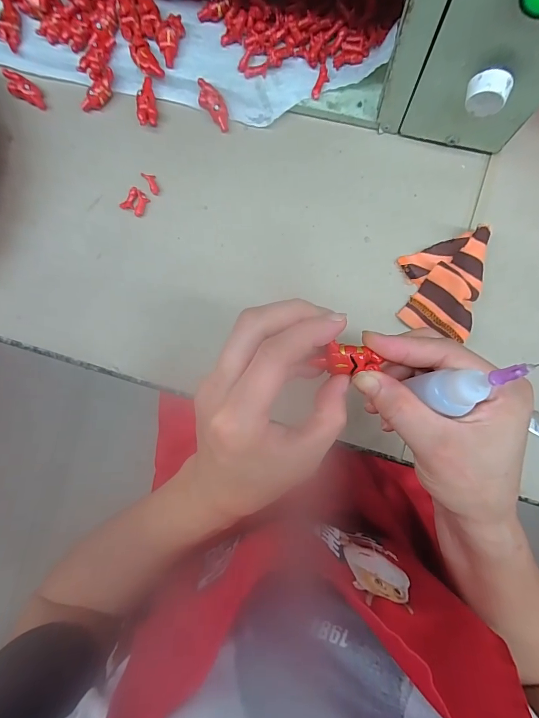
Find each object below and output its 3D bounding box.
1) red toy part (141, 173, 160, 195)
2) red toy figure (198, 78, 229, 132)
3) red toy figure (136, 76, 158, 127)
[{"bbox_3d":[-0.107,-0.161,0.331,0.009,0.006,0.021,-30,89,4],"label":"red toy part"},{"bbox_3d":[-0.049,-0.225,0.322,0.018,0.008,0.043,-33,105,4],"label":"red toy figure"},{"bbox_3d":[-0.112,-0.235,0.330,0.015,0.012,0.039,-6,89,6],"label":"red toy figure"}]

